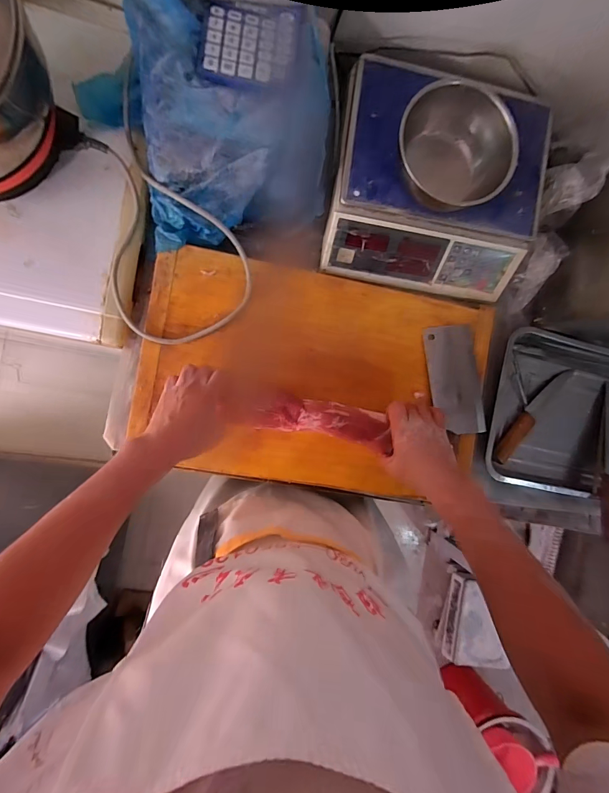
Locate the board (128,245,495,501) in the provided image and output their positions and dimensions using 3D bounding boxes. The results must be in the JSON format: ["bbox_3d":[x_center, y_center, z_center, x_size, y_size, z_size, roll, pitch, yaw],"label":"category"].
[{"bbox_3d":[0.003,-0.029,0.610,0.529,0.039,0.353,9,90,-7],"label":"board"}]

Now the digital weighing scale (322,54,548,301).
[{"bbox_3d":[0.217,-0.323,0.581,0.331,0.129,0.265,8,90,-7],"label":"digital weighing scale"}]

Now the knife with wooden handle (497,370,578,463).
[{"bbox_3d":[0.441,0.032,0.689,0.034,0.017,0.234,45,86,-6],"label":"knife with wooden handle"}]

